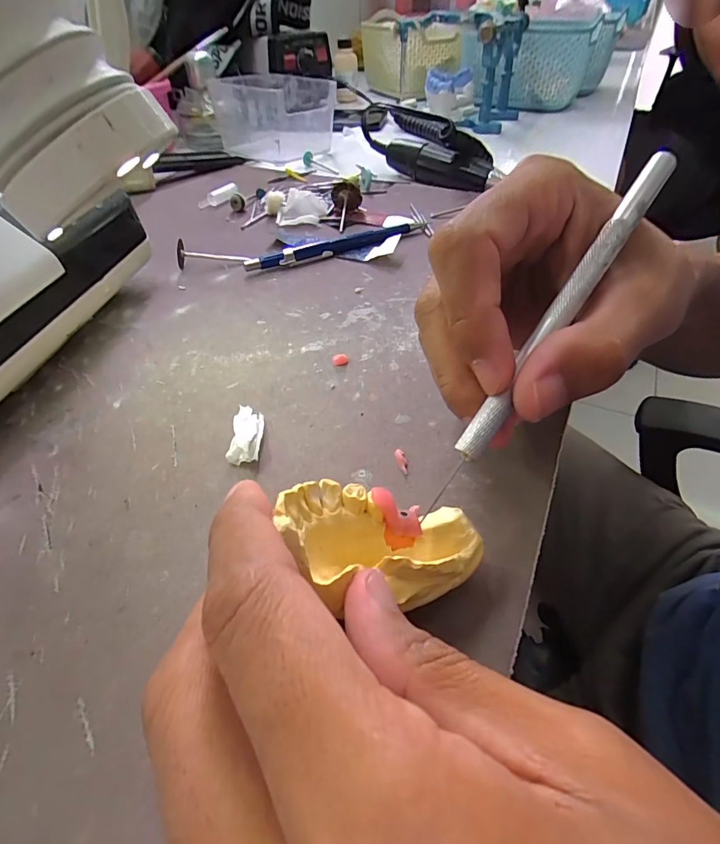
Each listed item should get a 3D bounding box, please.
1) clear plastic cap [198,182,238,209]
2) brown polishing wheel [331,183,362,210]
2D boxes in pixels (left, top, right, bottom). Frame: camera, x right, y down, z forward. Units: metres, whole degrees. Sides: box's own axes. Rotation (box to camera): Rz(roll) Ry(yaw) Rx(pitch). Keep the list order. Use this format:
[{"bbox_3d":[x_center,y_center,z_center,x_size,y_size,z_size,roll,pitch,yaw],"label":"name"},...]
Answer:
[{"bbox_3d":[-0.121,-0.193,0.371,0.037,0.013,0.012,-36,54,-12],"label":"clear plastic cap"},{"bbox_3d":[-0.011,-0.174,0.338,0.023,0.022,0.006,5,47,7],"label":"brown polishing wheel"}]

